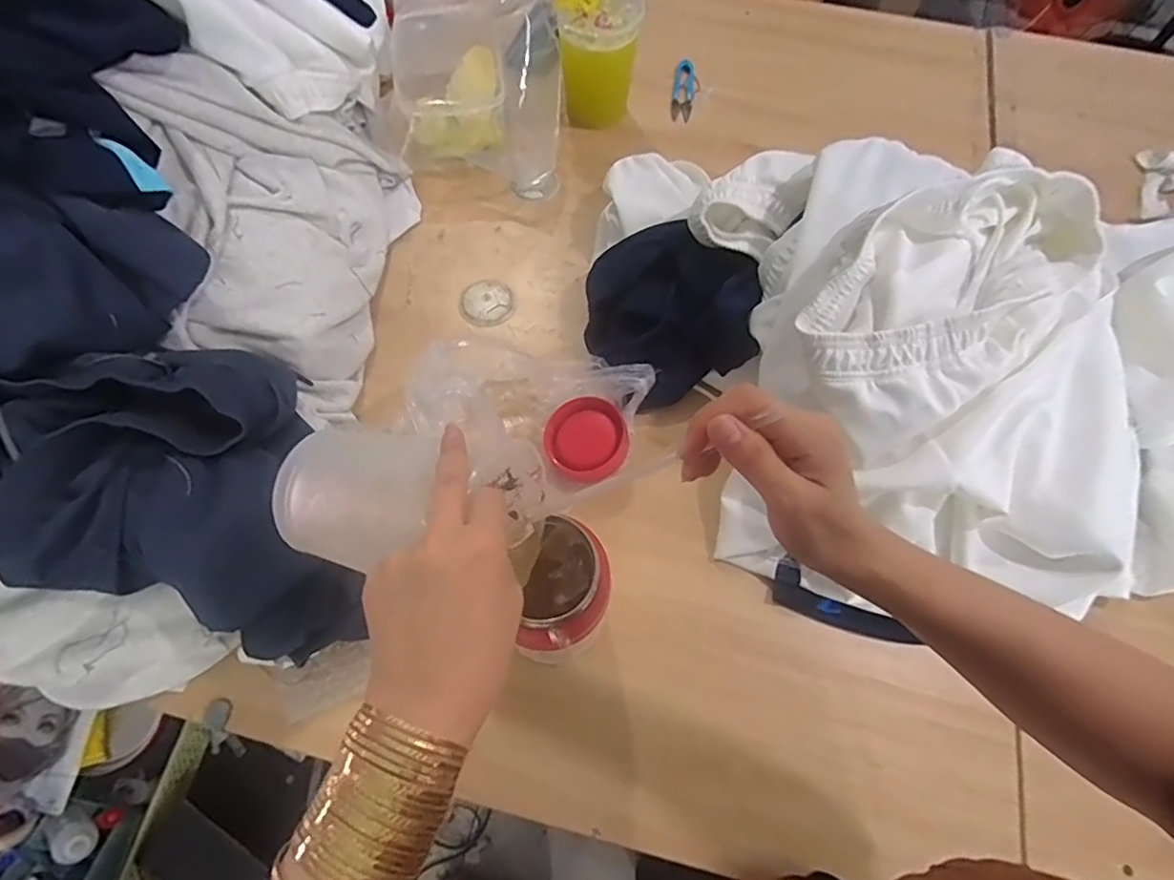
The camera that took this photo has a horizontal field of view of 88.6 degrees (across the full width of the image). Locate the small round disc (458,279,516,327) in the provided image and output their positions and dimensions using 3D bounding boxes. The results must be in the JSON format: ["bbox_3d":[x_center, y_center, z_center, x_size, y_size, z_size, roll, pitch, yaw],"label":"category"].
[{"bbox_3d":[-0.121,-0.166,0.728,0.067,0.008,0.065,0,66,-1],"label":"small round disc"}]

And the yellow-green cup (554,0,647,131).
[{"bbox_3d":[0.015,-0.506,0.796,0.101,0.148,0.083,-1,66,-1],"label":"yellow-green cup"}]

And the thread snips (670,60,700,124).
[{"bbox_3d":[0.145,-0.512,0.881,0.037,0.010,0.120,8,66,3],"label":"thread snips"}]

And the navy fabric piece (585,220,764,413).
[{"bbox_3d":[0.087,-0.146,0.660,0.164,0.098,0.181,-15,67,-7],"label":"navy fabric piece"}]

